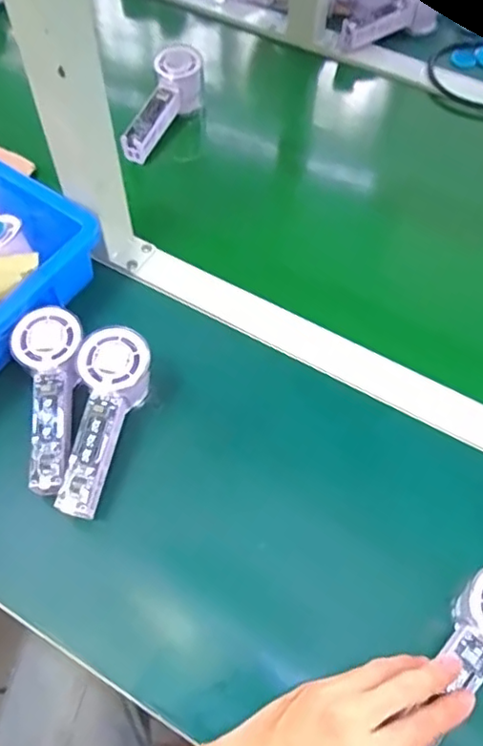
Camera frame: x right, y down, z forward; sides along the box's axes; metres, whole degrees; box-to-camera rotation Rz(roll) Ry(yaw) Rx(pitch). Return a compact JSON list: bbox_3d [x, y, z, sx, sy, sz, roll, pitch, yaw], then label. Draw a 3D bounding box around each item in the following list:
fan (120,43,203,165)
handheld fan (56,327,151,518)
[{"bbox_3d":[-0.093,-0.305,0.686,0.038,0.068,0.144,25,74,13],"label":"fan"},{"bbox_3d":[-0.110,0.041,0.477,0.050,0.055,0.146,11,73,5],"label":"handheld fan"}]

